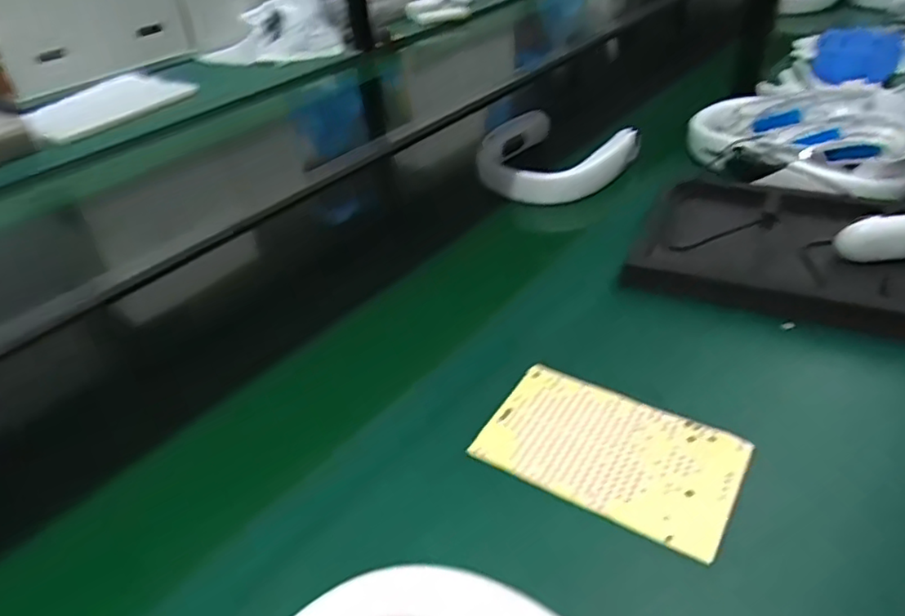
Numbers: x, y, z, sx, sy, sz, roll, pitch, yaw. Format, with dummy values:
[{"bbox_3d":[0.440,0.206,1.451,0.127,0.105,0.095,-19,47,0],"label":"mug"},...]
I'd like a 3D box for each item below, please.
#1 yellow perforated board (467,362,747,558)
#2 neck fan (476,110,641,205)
[{"bbox_3d":[0.121,0.109,0.491,0.188,0.009,0.110,19,43,28],"label":"yellow perforated board"},{"bbox_3d":[0.134,-0.211,0.889,0.205,0.063,0.175,21,44,30],"label":"neck fan"}]

